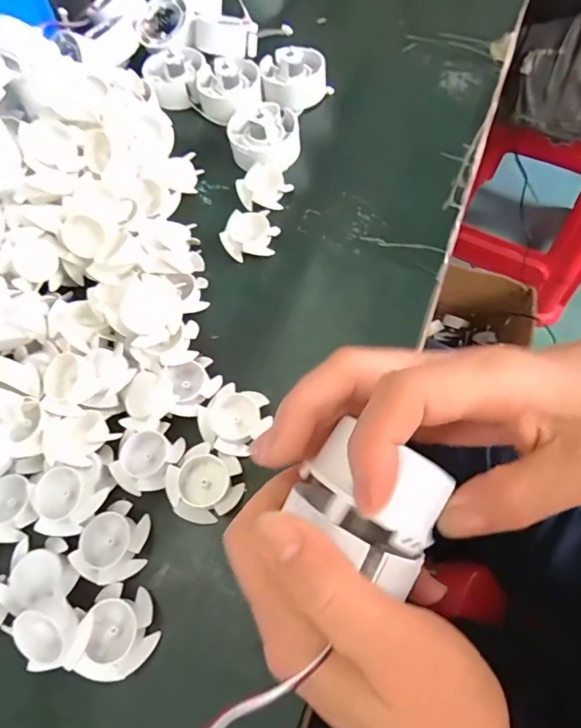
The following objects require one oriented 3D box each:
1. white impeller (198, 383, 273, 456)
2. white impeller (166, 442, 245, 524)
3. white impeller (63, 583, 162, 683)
[{"bbox_3d":[-0.033,0.031,0.274,0.035,0.010,0.039,28,68,16],"label":"white impeller"},{"bbox_3d":[-0.046,0.067,0.260,0.040,0.016,0.038,-2,63,3],"label":"white impeller"},{"bbox_3d":[-0.083,0.131,0.228,0.034,0.017,0.040,16,65,12],"label":"white impeller"}]

